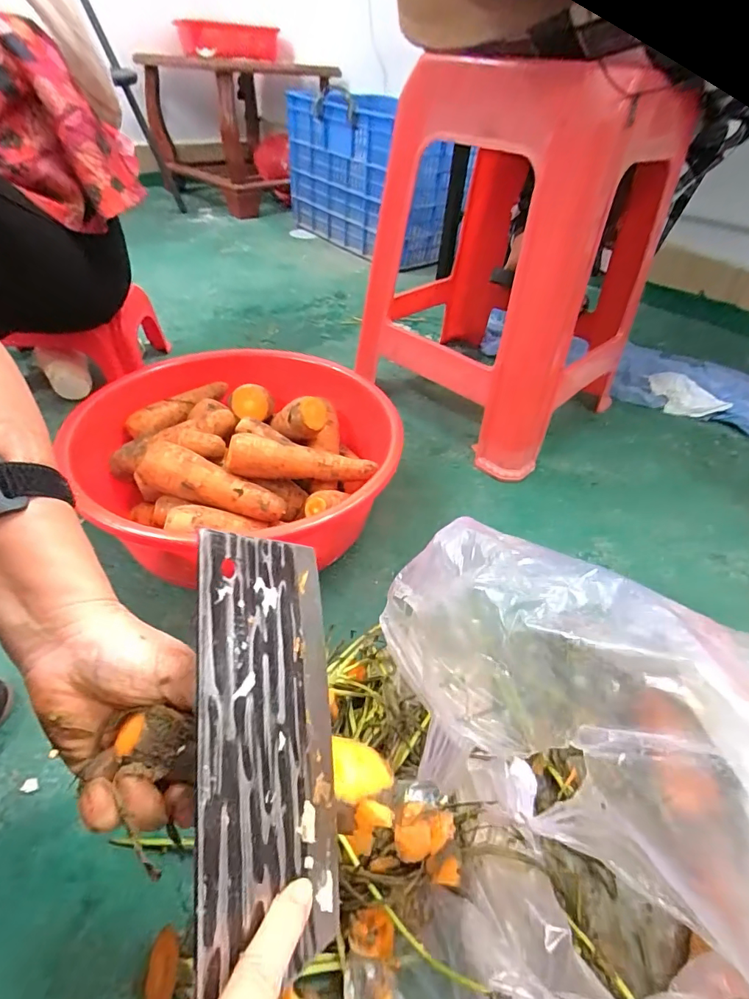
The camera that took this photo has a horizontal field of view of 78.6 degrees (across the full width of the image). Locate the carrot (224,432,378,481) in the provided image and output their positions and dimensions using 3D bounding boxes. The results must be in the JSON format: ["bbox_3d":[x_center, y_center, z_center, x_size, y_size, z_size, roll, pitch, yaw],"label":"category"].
[{"bbox_3d":[-0.078,-0.040,0.512,0.164,0.034,0.036,6,41,-25],"label":"carrot"}]

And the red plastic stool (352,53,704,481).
[{"bbox_3d":[0.222,-0.359,0.720,0.355,0.467,0.354,36,52,27],"label":"red plastic stool"}]

